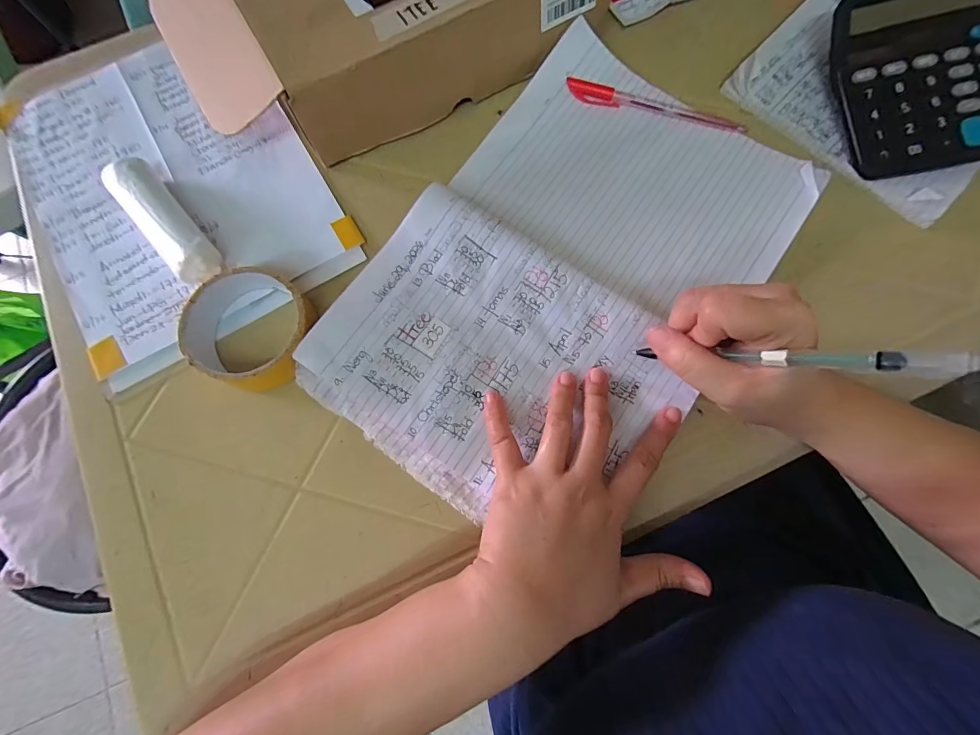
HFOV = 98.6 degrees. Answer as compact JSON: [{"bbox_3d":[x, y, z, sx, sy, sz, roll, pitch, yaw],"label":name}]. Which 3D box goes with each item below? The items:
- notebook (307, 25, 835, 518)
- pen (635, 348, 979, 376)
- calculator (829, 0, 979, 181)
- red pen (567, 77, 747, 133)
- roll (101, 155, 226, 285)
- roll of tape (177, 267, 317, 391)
[{"bbox_3d":[0.059,-0.075,0.318,0.238,0.029,0.367,35,81,8],"label":"notebook"},{"bbox_3d":[0.160,-0.005,0.230,0.147,0.011,0.010,5,73,48],"label":"pen"},{"bbox_3d":[0.337,-0.226,0.328,0.111,0.053,0.140,-13,78,-2],"label":"calculator"},{"bbox_3d":[0.139,-0.221,0.355,0.150,0.010,0.014,13,78,4],"label":"red pen"},{"bbox_3d":[-0.251,-0.114,0.326,0.033,0.030,0.119,-41,80,-7],"label":"roll"},{"bbox_3d":[-0.175,-0.029,0.305,0.095,0.032,0.082,18,79,5],"label":"roll of tape"}]

